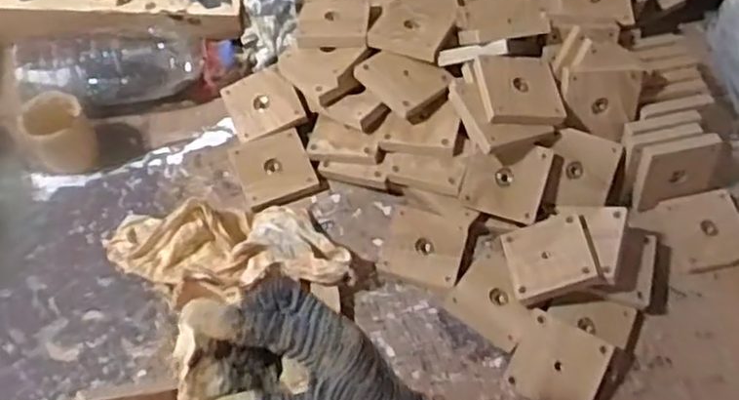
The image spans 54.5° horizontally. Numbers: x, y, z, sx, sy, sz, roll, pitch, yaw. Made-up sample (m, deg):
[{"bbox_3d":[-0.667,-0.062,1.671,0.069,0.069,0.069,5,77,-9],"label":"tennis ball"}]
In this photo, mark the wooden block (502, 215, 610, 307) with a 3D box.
[{"bbox_3d":[0.185,0.059,0.723,0.087,0.012,0.083,-19,48,15],"label":"wooden block"}]

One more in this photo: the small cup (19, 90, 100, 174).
[{"bbox_3d":[-0.341,-0.071,0.798,0.063,0.081,0.067,1,62,-2],"label":"small cup"}]

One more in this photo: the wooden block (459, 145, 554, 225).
[{"bbox_3d":[0.144,-0.023,0.755,0.080,0.011,0.080,16,93,1],"label":"wooden block"}]

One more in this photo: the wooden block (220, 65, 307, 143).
[{"bbox_3d":[-0.126,-0.113,0.846,0.079,0.014,0.085,-21,65,-13],"label":"wooden block"}]

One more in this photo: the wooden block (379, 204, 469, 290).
[{"bbox_3d":[0.059,0.052,0.771,0.084,0.024,0.078,16,63,6],"label":"wooden block"}]

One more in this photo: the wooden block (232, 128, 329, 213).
[{"bbox_3d":[-0.105,-0.037,0.812,0.084,0.015,0.089,-20,65,-13],"label":"wooden block"}]

